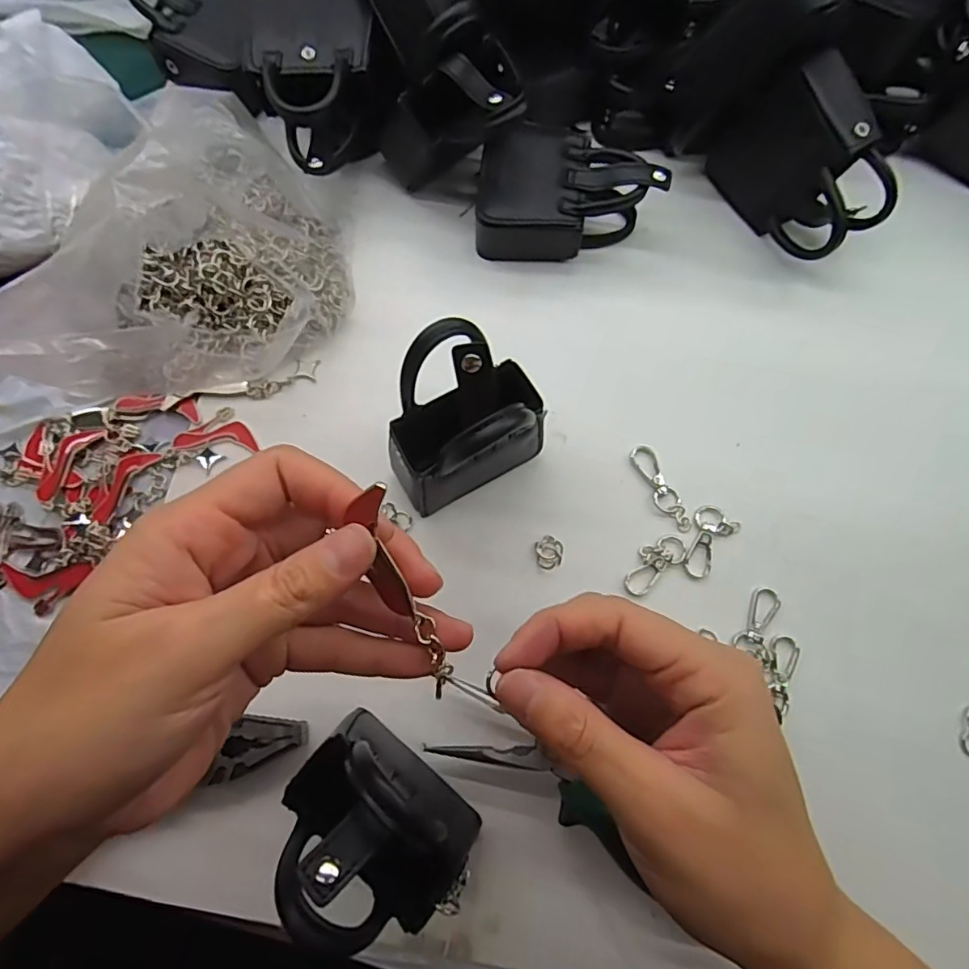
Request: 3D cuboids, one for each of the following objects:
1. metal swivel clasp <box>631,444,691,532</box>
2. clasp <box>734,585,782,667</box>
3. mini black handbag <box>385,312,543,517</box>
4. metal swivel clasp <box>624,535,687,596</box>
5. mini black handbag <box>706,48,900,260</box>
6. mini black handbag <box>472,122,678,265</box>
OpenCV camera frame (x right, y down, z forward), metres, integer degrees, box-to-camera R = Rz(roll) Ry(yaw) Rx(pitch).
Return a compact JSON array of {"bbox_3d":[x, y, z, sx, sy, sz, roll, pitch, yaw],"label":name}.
[{"bbox_3d":[0.096,0.002,0.300,0.013,0.004,0.052,-24,75,-7],"label":"metal swivel clasp"},{"bbox_3d":[0.142,0.070,0.282,0.018,0.005,0.035,28,76,8],"label":"clasp"},{"bbox_3d":[-0.011,-0.030,0.261,0.070,0.099,0.052,-33,76,-9],"label":"mini black handbag"},{"bbox_3d":[0.088,0.040,0.288,0.040,0.004,0.018,-38,77,-10],"label":"metal swivel clasp"},{"bbox_3d":[0.186,-0.187,0.322,0.049,0.070,0.100,-36,77,-10],"label":"mini black handbag"},{"bbox_3d":[0.049,-0.175,0.334,0.108,0.043,0.070,1,74,0],"label":"mini black handbag"}]

